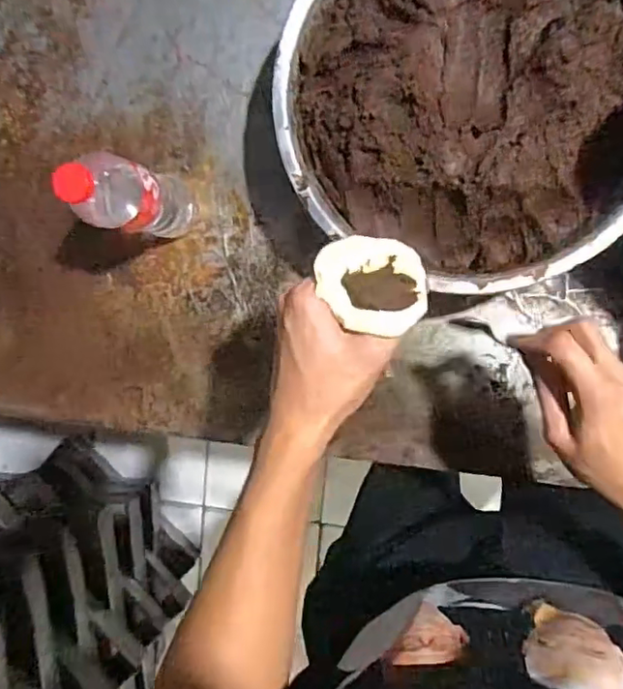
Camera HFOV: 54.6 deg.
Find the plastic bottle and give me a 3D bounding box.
[{"bbox_3d":[-0.174,-0.144,0.584,0.071,0.228,0.072,1,94,9],"label":"plastic bottle"}]

